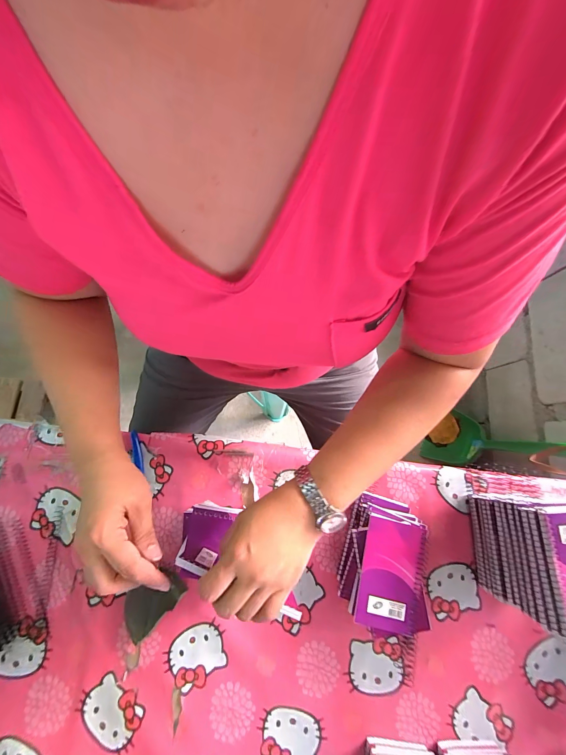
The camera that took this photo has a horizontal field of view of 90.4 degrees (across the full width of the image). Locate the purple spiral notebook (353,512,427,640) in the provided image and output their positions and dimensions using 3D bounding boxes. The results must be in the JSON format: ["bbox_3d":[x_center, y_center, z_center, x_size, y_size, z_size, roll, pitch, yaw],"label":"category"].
[{"bbox_3d":[0.147,0.266,0.385,0.078,0.017,0.131,15,79,2],"label":"purple spiral notebook"}]

